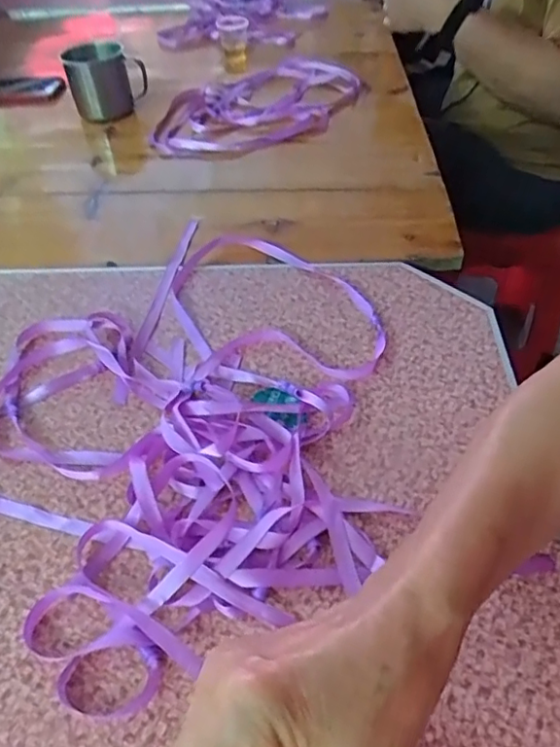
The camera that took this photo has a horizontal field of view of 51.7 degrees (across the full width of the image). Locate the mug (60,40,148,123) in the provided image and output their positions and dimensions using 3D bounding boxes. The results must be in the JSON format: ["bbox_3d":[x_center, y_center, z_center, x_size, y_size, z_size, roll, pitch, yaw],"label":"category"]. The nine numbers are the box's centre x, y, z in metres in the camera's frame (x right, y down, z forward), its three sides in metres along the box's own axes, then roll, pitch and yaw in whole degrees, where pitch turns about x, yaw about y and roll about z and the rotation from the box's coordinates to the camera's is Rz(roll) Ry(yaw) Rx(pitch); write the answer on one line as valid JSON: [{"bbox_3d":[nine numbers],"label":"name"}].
[{"bbox_3d":[-0.236,-0.399,0.795,0.103,0.081,0.076,-17,48,-13],"label":"mug"}]

